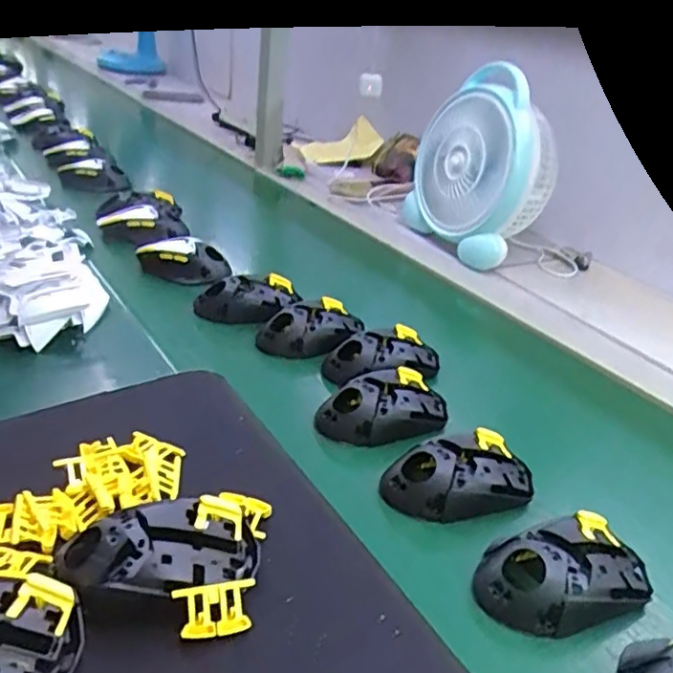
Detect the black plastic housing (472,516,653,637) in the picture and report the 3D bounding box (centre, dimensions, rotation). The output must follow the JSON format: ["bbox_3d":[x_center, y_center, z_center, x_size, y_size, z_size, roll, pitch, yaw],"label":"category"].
[{"bbox_3d":[0.144,0.147,0.399,0.116,0.035,0.070,-6,33,-22],"label":"black plastic housing"}]

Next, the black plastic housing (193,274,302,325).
[{"bbox_3d":[-0.099,-0.041,0.693,0.109,0.043,0.035,-6,33,-22],"label":"black plastic housing"}]

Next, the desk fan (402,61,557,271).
[{"bbox_3d":[0.215,-0.245,0.906,0.117,0.237,0.211,-6,33,-22],"label":"desk fan"}]

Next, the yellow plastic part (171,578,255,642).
[{"bbox_3d":[-0.065,0.151,0.345,0.043,0.008,0.028,-5,67,-22],"label":"yellow plastic part"}]

